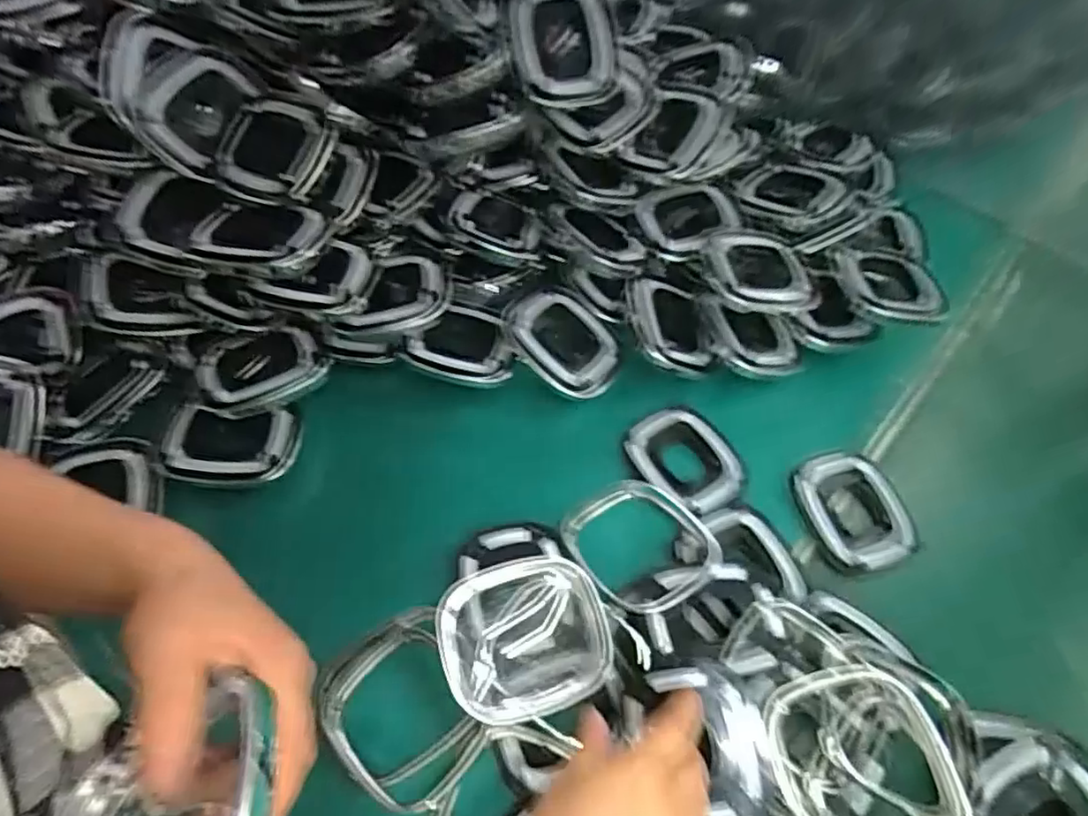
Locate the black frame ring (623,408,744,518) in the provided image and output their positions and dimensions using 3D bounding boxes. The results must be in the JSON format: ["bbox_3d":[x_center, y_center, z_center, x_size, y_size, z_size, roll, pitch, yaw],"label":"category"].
[{"bbox_3d":[0.134,0.047,0.586,0.086,0.015,0.105,-25,61,-18],"label":"black frame ring"}]

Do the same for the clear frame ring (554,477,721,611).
[{"bbox_3d":[0.081,0.110,0.534,0.113,0.019,0.132,-28,47,-23],"label":"clear frame ring"}]

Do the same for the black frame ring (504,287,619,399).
[{"bbox_3d":[0.020,-0.070,0.629,0.116,0.028,0.106,28,57,-5],"label":"black frame ring"}]

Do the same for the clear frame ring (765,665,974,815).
[{"bbox_3d":[0.206,0.234,0.405,0.107,0.024,0.123,-22,77,15],"label":"clear frame ring"}]

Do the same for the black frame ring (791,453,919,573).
[{"bbox_3d":[0.277,0.090,0.561,0.088,0.018,0.104,-14,58,-12],"label":"black frame ring"}]

